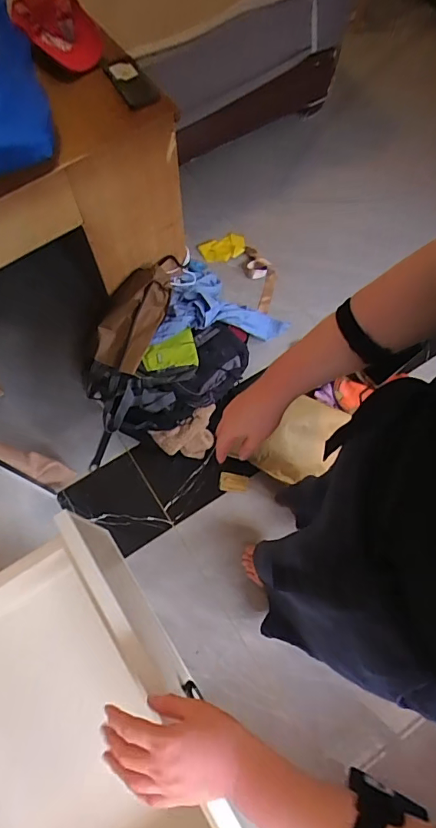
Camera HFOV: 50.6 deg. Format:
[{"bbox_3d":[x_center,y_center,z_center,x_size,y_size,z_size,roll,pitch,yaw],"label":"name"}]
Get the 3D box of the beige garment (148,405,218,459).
[{"bbox_3d":[-0.085,0.077,1.499,0.220,0.106,0.124,-28,72,-10],"label":"beige garment"}]

